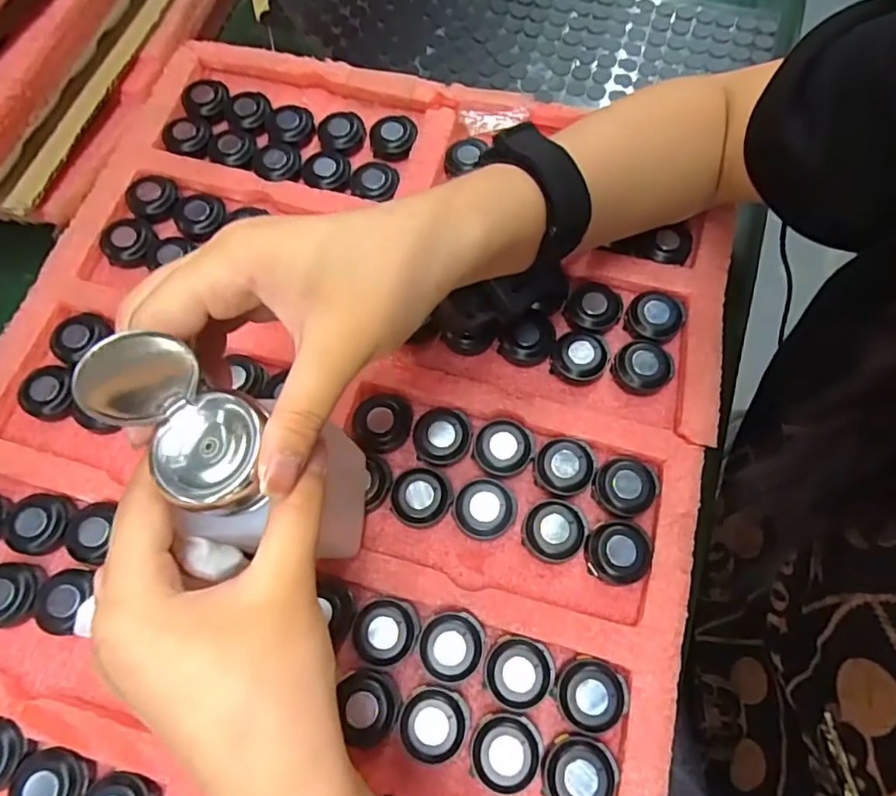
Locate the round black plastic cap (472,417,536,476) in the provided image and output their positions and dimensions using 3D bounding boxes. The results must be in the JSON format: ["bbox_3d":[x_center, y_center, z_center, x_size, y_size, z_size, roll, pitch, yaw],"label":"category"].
[{"bbox_3d":[0.029,0.025,0.289,0.029,0.012,0.029,0,69,0],"label":"round black plastic cap"}]

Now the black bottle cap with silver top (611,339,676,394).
[{"bbox_3d":[0.104,-0.017,0.302,0.029,0.011,0.029,0,69,0],"label":"black bottle cap with silver top"}]

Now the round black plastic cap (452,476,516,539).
[{"bbox_3d":[0.018,0.054,0.277,0.030,0.012,0.028,0,69,0],"label":"round black plastic cap"}]

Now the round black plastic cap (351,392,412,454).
[{"bbox_3d":[-0.034,0.012,0.288,0.026,0.008,0.030,26,71,9],"label":"round black plastic cap"}]

